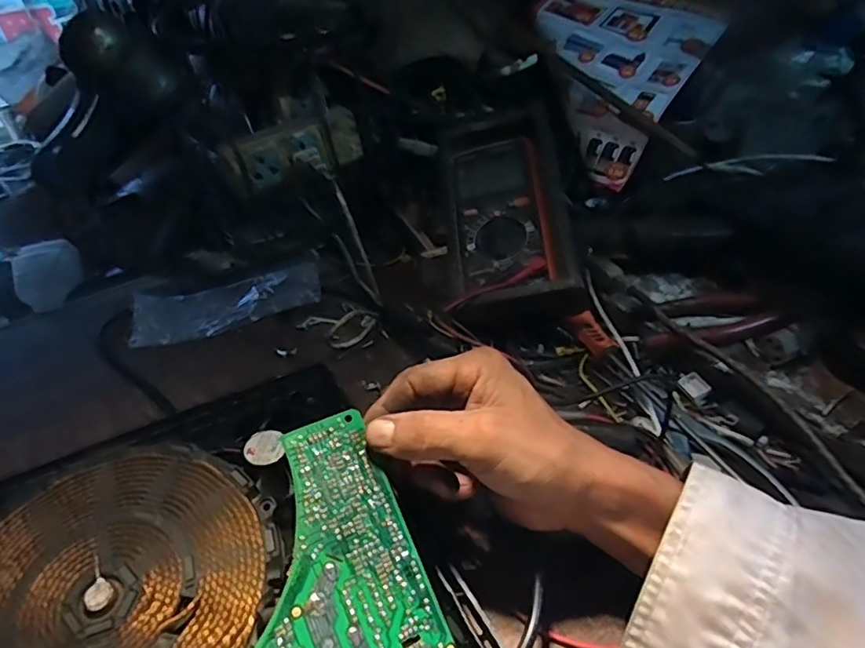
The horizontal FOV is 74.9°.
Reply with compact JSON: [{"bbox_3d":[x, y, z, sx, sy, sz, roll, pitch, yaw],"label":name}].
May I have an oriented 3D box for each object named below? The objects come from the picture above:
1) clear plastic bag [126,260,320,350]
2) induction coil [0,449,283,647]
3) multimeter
[{"bbox_3d":[-0.199,-0.020,0.551,0.175,0.020,0.065,-15,41,-10],"label":"clear plastic bag"},{"bbox_3d":[-0.176,0.139,0.306,0.179,0.009,0.146,-1,48,-1],"label":"induction coil"},{"bbox_3d":[0.069,-0.110,0.525,0.109,0.047,0.222,-6,59,0],"label":"multimeter"}]

